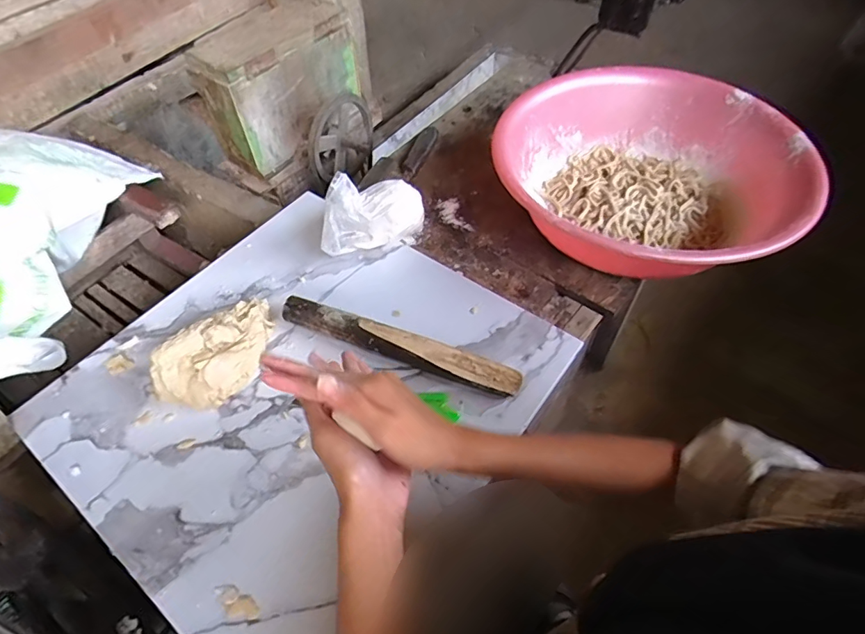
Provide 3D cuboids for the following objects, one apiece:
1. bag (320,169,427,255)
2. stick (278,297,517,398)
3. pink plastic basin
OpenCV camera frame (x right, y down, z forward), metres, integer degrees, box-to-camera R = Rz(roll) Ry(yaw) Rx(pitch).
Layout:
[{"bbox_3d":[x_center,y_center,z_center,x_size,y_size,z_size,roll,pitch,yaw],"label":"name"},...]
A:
[{"bbox_3d":[-0.084,-0.146,0.670,0.157,0.111,0.063,-34,60,-23],"label":"bag"},{"bbox_3d":[-0.043,0.034,0.586,0.300,0.032,0.033,17,55,13],"label":"stick"},{"bbox_3d":[0.298,-0.191,0.701,0.400,0.135,0.388,0,53,0],"label":"pink plastic basin"}]

